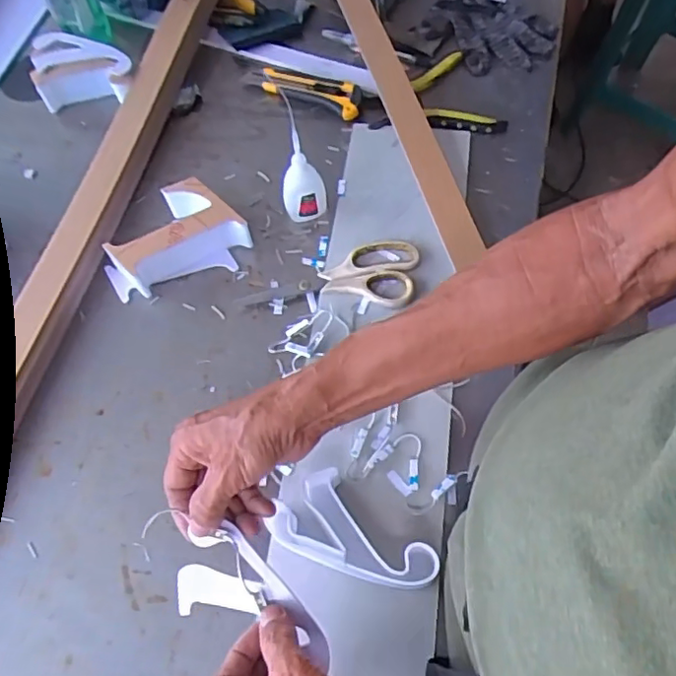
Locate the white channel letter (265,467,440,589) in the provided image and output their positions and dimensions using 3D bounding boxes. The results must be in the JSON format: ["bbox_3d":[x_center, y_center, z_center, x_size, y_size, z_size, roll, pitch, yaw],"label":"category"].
[{"bbox_3d":[0.013,0.156,0.465,0.132,0.037,0.064,24,67,16],"label":"white channel letter"}]

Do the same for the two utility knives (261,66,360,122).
[{"bbox_3d":[-0.031,-0.305,0.723,0.128,0.019,0.038,23,67,15],"label":"two utility knives"}]

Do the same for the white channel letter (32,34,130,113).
[{"bbox_3d":[-0.317,-0.328,0.733,0.129,0.054,0.078,2,63,5],"label":"white channel letter"}]

